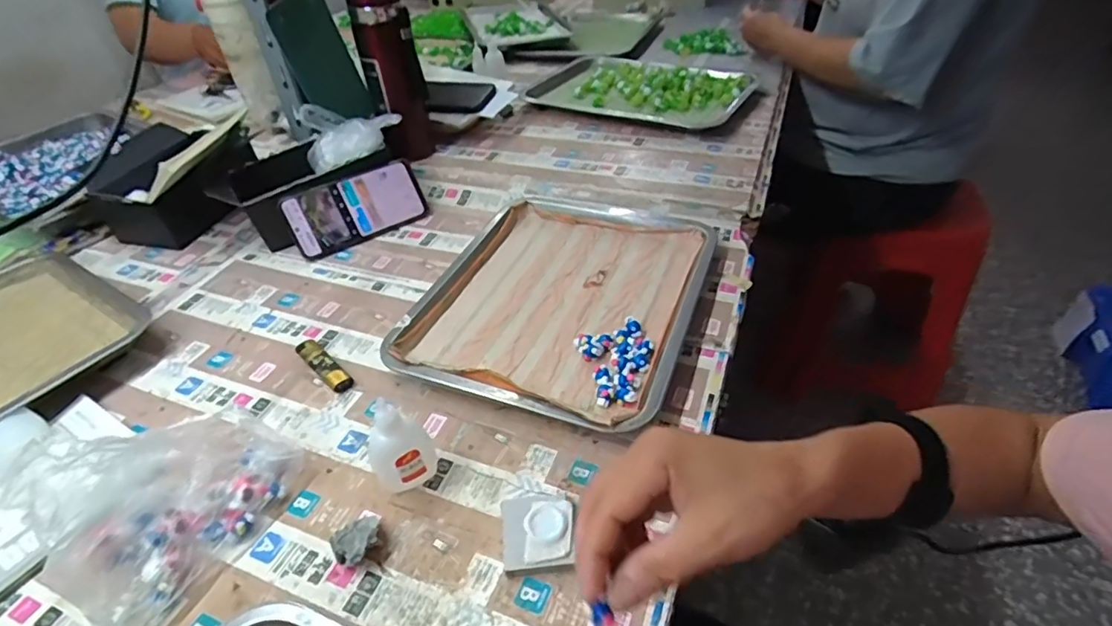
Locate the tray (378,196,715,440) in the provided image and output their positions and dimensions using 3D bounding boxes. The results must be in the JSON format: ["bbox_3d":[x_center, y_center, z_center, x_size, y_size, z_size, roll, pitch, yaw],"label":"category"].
[{"bbox_3d":[0.001,-0.022,0.581,0.278,0.030,0.313,13,44,20],"label":"tray"}]

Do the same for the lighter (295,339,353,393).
[{"bbox_3d":[-0.222,0.050,0.529,0.080,0.014,0.020,31,52,34],"label":"lighter"}]

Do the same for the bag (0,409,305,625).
[{"bbox_3d":[-0.277,0.120,0.385,0.099,0.097,0.147,16,45,23],"label":"bag"}]

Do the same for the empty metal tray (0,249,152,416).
[{"bbox_3d":[-0.581,0.027,0.572,0.303,0.031,0.213,22,47,28],"label":"empty metal tray"}]

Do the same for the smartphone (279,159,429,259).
[{"bbox_3d":[-0.251,-0.133,0.696,0.165,0.079,0.008,-26,15,-22],"label":"smartphone"}]

